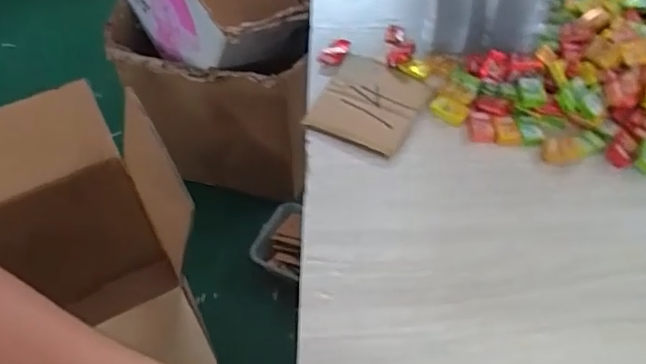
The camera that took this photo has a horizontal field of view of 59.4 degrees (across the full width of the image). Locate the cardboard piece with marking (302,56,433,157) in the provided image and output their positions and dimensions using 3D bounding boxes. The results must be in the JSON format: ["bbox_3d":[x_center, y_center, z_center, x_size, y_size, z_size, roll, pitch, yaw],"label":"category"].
[{"bbox_3d":[0.038,-0.065,0.460,0.079,0.007,0.091,25,55,19],"label":"cardboard piece with marking"}]

